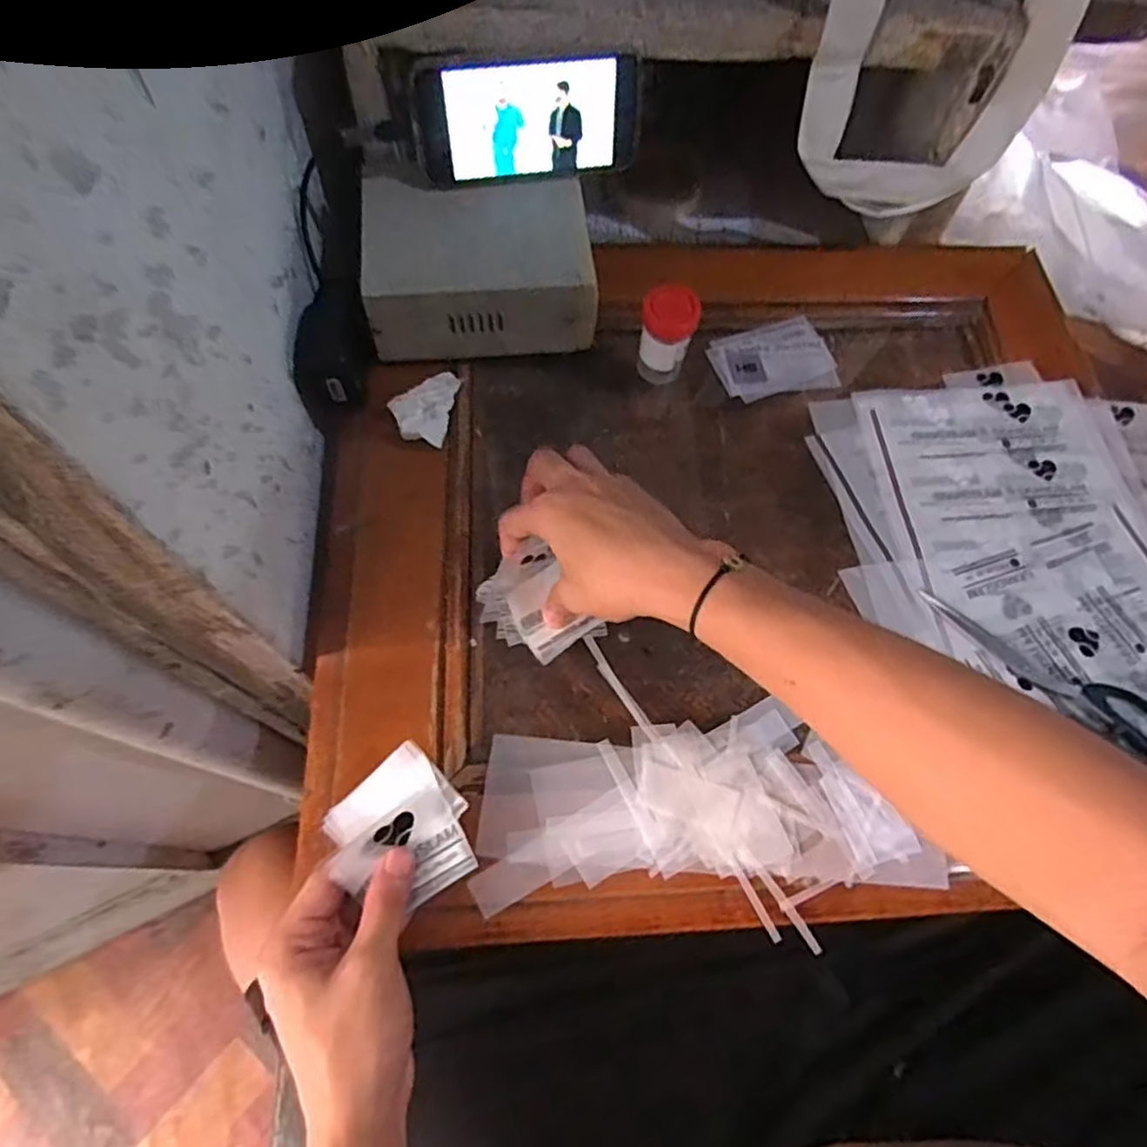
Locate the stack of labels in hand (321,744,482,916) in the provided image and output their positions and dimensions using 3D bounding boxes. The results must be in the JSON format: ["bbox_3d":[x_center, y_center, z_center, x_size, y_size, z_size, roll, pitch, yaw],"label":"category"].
[{"bbox_3d":[-0.096,0.144,0.384,0.070,0.018,0.077,-39,74,-18],"label":"stack of labels in hand"}]

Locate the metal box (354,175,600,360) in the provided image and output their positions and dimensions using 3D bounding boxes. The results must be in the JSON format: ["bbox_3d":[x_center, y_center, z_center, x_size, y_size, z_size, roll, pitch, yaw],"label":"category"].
[{"bbox_3d":[-0.072,-0.245,0.546,0.175,0.075,0.117,-6,67,-6],"label":"metal box"}]

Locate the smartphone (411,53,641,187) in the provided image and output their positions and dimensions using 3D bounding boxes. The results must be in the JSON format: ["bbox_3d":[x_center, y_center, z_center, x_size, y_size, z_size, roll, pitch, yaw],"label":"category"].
[{"bbox_3d":[-0.031,-0.335,0.511,0.163,0.076,0.006,-11,52,-8],"label":"smartphone"}]

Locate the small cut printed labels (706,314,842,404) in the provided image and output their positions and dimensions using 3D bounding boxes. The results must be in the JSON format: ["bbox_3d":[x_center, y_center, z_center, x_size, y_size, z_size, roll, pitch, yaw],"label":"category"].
[{"bbox_3d":[0.172,-0.190,0.601,0.103,0.009,0.081,-9,64,-5],"label":"small cut printed labels"}]

